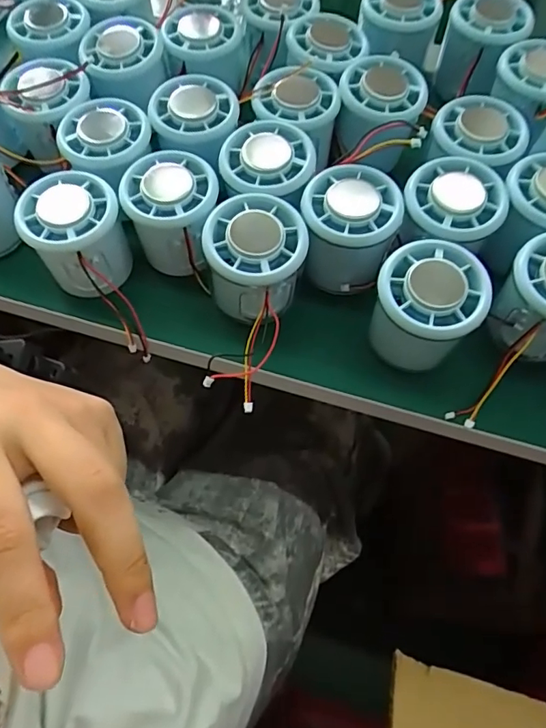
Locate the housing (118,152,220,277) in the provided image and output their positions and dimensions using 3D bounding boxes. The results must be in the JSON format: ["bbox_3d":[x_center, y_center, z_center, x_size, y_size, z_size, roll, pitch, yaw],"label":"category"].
[{"bbox_3d":[-0.060,-0.090,0.318,0.055,0.058,0.052,9,64,4],"label":"housing"}]

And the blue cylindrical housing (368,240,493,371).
[{"bbox_3d":[0.081,-0.027,0.289,0.057,0.061,0.056,39,69,17],"label":"blue cylindrical housing"}]

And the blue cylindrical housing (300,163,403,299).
[{"bbox_3d":[0.043,-0.079,0.306,0.056,0.048,0.058,20,65,9],"label":"blue cylindrical housing"}]

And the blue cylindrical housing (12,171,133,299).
[{"bbox_3d":[-0.113,-0.071,0.308,0.053,0.061,0.053,0,64,0],"label":"blue cylindrical housing"}]

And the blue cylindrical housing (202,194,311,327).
[{"bbox_3d":[-0.010,-0.053,0.300,0.054,0.064,0.056,0,64,0],"label":"blue cylindrical housing"}]

